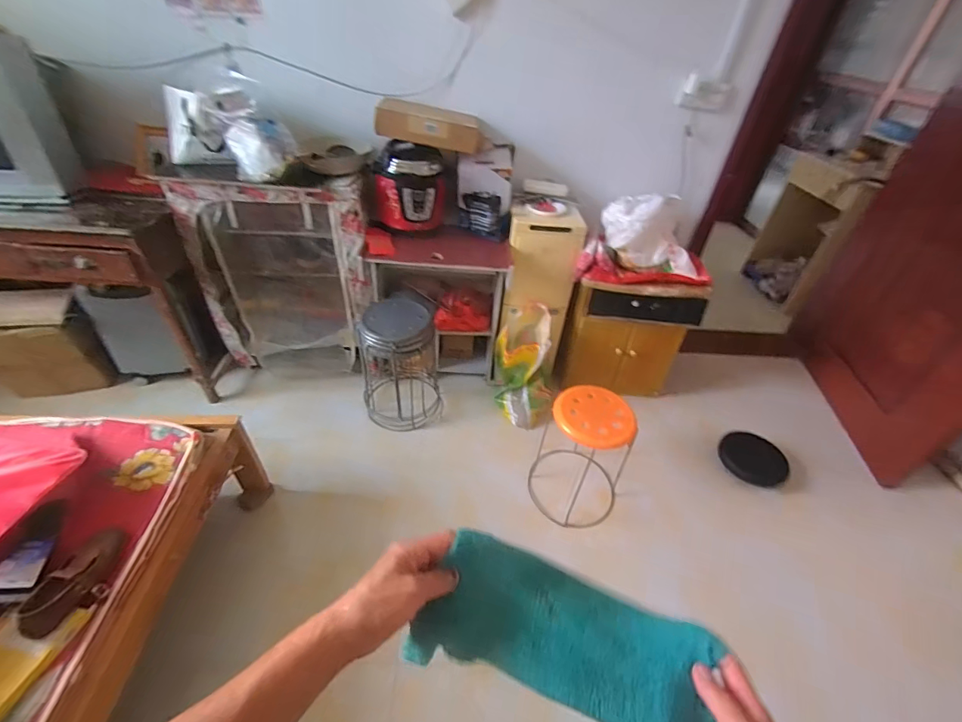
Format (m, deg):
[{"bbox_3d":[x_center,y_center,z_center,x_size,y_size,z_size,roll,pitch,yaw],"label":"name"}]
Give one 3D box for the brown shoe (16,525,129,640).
[{"bbox_3d":[-0.872,0.471,0.924,0.105,0.055,0.228,7,41,1],"label":"brown shoe"}]

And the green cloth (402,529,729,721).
[{"bbox_3d":[0.079,0.260,0.396,0.265,0.071,0.122,20,42,6],"label":"green cloth"}]

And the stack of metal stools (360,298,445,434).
[{"bbox_3d":[-0.344,0.026,1.854,0.349,0.487,0.315,-3,41,-9],"label":"stack of metal stools"}]

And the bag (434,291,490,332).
[{"bbox_3d":[-0.085,-0.215,1.981,0.256,0.152,0.094,5,41,0],"label":"bag"}]

